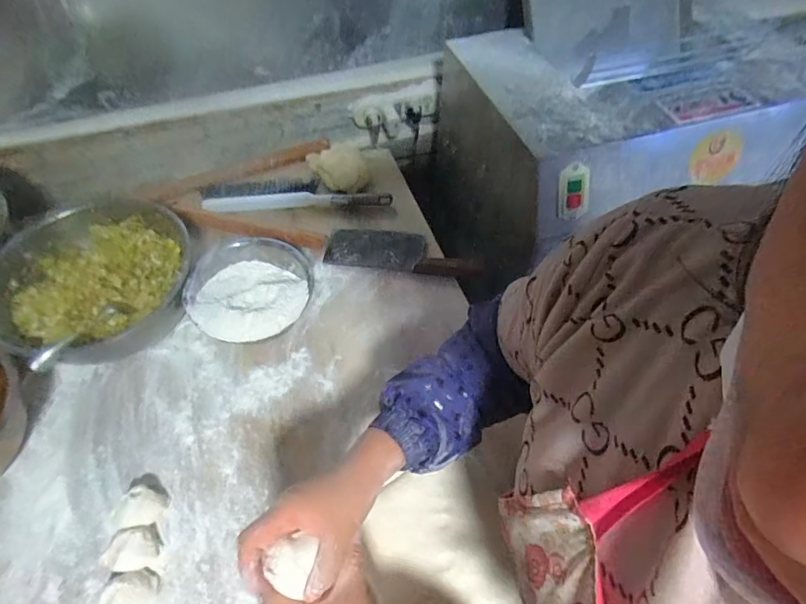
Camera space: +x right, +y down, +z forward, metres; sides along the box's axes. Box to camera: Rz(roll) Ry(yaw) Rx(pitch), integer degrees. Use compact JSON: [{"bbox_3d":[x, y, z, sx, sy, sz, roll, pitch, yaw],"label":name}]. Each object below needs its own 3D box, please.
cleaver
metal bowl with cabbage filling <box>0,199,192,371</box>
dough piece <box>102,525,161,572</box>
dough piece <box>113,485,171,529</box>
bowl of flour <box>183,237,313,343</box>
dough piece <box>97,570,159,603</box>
[{"bbox_3d":[-0.001,-0.094,0.793,0.269,0.020,0.084,6,58,4],"label":"cleaver"},{"bbox_3d":[-0.467,-0.036,0.693,0.268,0.114,0.252,0,58,0],"label":"metal bowl with cabbage filling"},{"bbox_3d":[-0.322,0.289,0.521,0.059,0.040,0.043,-13,58,-8],"label":"dough piece"},{"bbox_3d":[-0.320,0.252,0.542,0.042,0.044,0.046,0,58,0],"label":"dough piece"},{"bbox_3d":[-0.231,-0.009,0.683,0.177,0.090,0.176,0,58,0],"label":"bowl of flour"},{"bbox_3d":[-0.308,0.328,0.499,0.045,0.042,0.043,0,58,0],"label":"dough piece"}]

